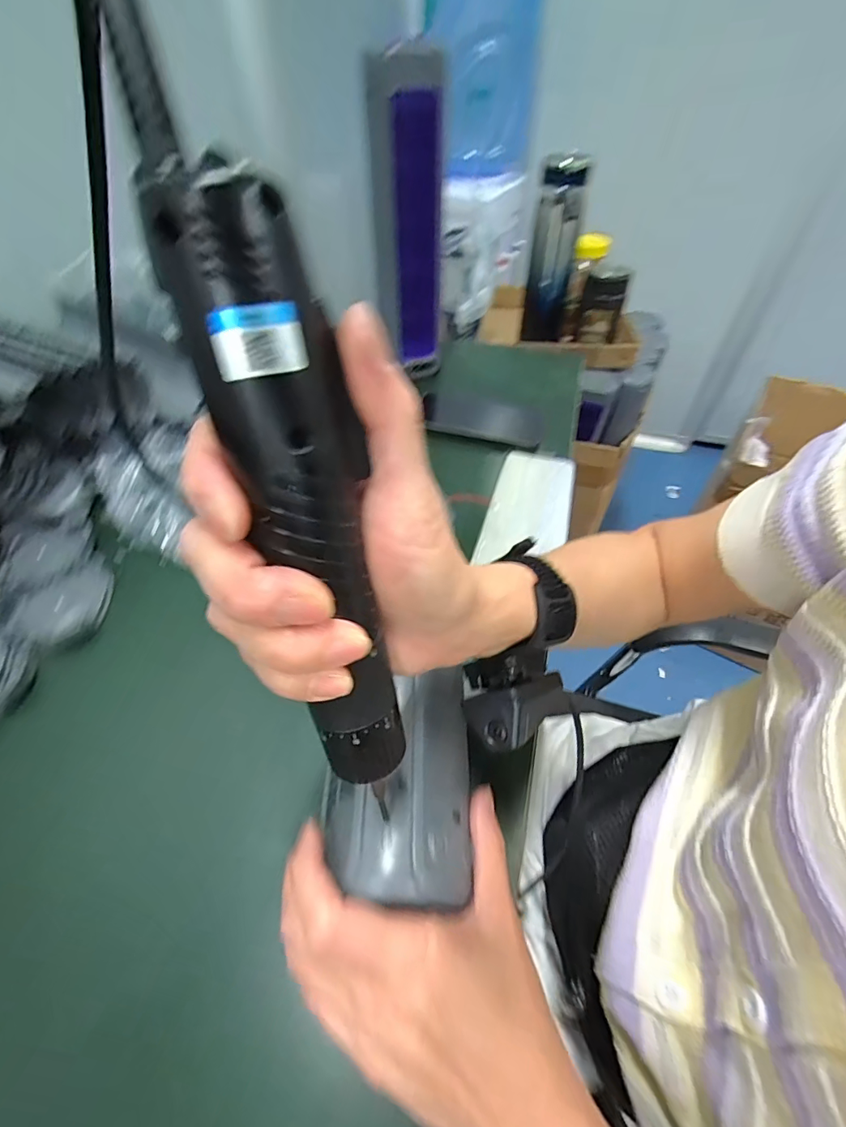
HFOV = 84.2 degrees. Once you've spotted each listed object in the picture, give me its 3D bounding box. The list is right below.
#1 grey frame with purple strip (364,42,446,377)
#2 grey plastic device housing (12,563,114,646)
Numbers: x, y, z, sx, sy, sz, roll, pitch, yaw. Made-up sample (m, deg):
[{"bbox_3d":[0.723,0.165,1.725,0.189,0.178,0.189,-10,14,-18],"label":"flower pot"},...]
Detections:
[{"bbox_3d":[-0.017,-0.360,0.531,0.080,0.288,0.053,-2,50,-2],"label":"grey frame with purple strip"},{"bbox_3d":[-0.299,0.031,0.390,0.076,0.016,0.070,0,50,0],"label":"grey plastic device housing"}]

